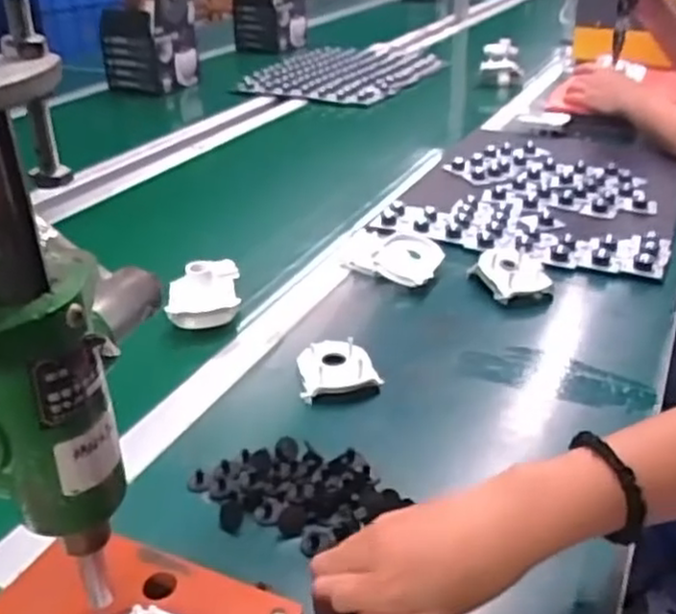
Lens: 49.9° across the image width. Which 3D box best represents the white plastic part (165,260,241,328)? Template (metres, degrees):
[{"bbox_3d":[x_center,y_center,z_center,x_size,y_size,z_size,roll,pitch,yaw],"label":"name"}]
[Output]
[{"bbox_3d":[-0.138,-0.016,0.749,0.071,0.047,0.074,0,33,-10],"label":"white plastic part"}]

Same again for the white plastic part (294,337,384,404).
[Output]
[{"bbox_3d":[-0.002,0.055,0.652,0.064,0.022,0.080,-9,30,-14],"label":"white plastic part"}]

